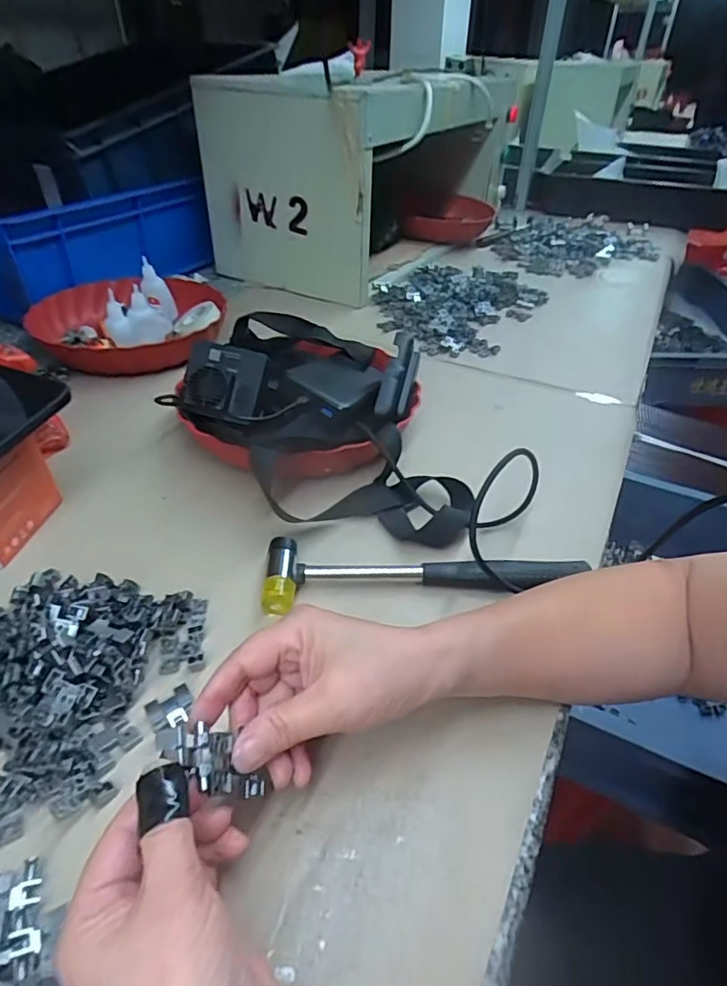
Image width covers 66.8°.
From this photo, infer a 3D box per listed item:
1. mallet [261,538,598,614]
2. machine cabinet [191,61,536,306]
[{"bbox_3d":[0.045,0.060,0.427,0.238,0.026,0.054,-2,39,-6],"label":"mallet"},{"bbox_3d":[0.028,-0.634,1.061,0.299,0.260,0.708,20,42,21],"label":"machine cabinet"}]

